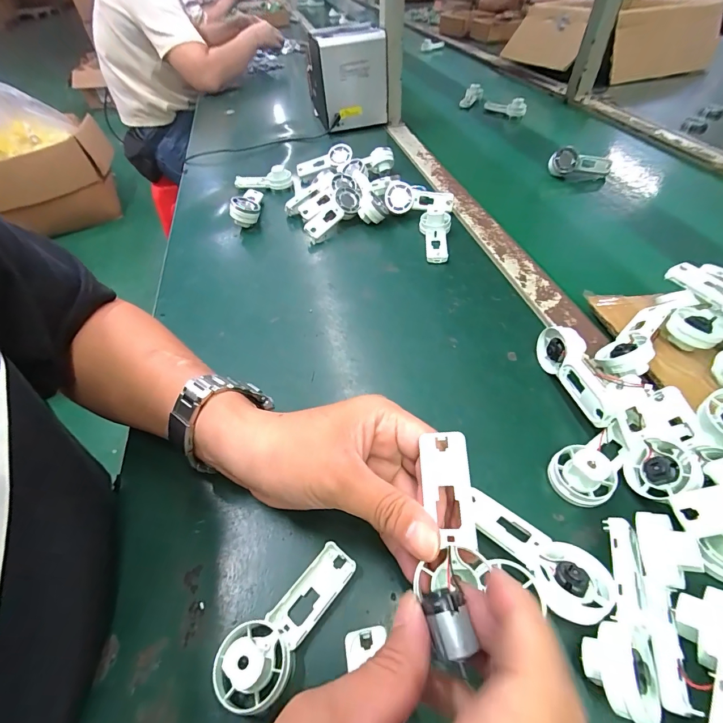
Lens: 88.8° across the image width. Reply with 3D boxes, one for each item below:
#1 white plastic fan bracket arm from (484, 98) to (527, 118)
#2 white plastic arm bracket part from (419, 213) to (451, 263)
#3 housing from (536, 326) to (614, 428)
[{"bbox_3d":[0.317,-0.565,0.819,0.026,0.037,0.101,-31,55,-21],"label":"white plastic fan bracket arm"},{"bbox_3d":[0.091,-0.155,0.458,0.038,0.025,0.082,4,50,7],"label":"white plastic arm bracket part"},{"bbox_3d":[0.175,0.011,0.300,0.025,0.039,0.094,-5,49,-1],"label":"housing"}]

